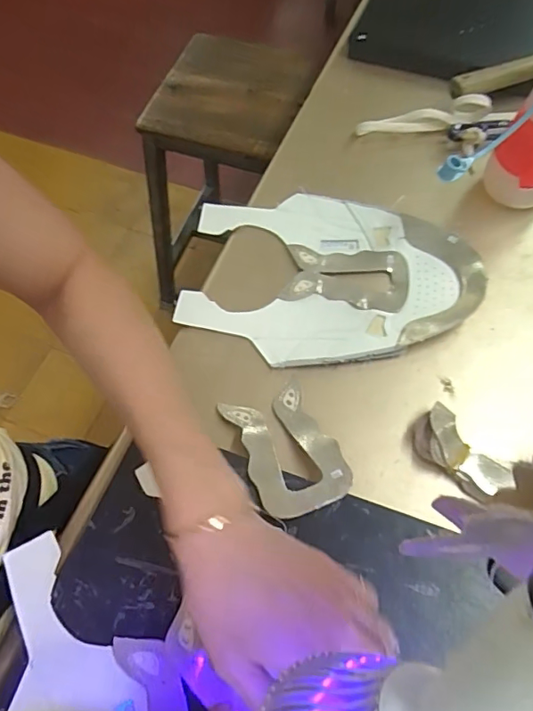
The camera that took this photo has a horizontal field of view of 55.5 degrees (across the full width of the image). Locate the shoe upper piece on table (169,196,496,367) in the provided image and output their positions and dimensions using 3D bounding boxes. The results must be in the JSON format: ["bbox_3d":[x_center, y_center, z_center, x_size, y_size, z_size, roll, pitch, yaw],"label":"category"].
[{"bbox_3d":[0.055,-0.070,0.447,0.247,0.018,0.172,10,63,8],"label":"shoe upper piece on table"}]

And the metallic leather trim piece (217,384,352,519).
[{"bbox_3d":[0.014,0.066,0.369,0.064,0.029,0.101,-22,66,-9],"label":"metallic leather trim piece"}]

